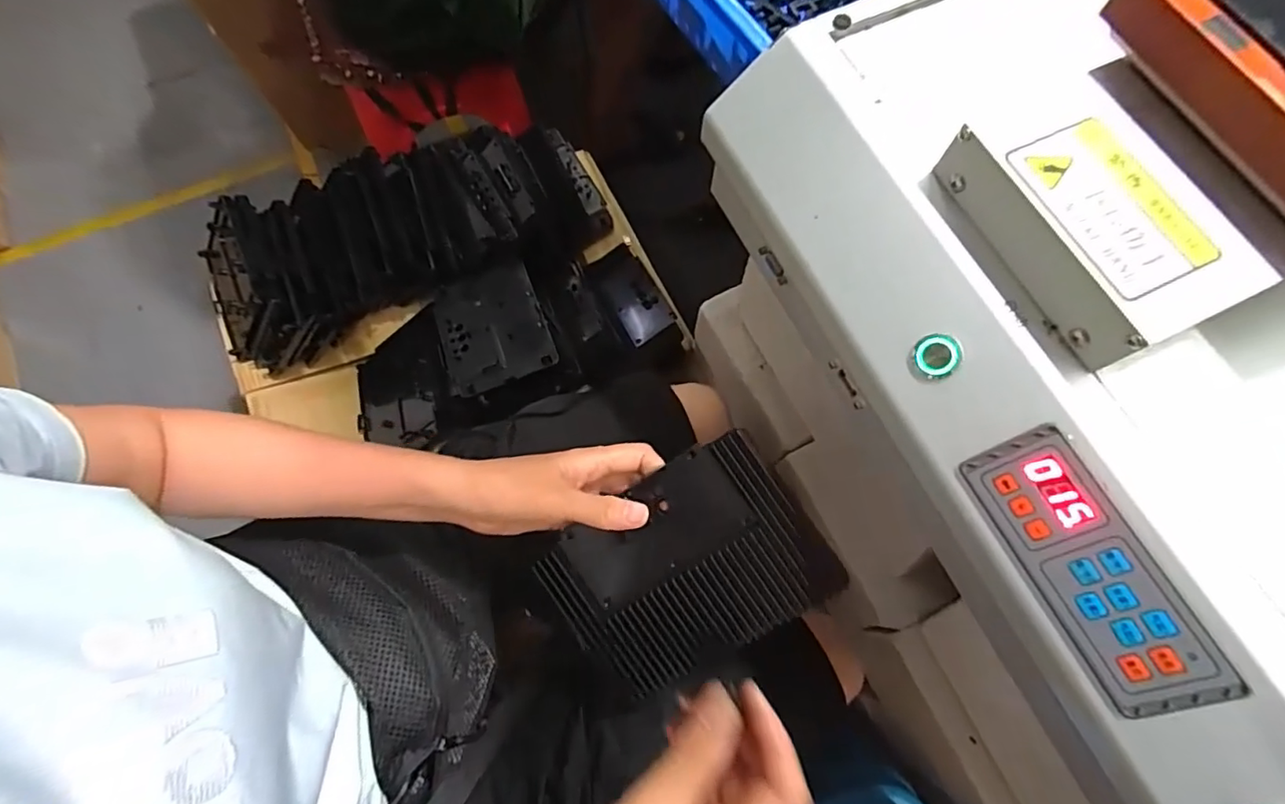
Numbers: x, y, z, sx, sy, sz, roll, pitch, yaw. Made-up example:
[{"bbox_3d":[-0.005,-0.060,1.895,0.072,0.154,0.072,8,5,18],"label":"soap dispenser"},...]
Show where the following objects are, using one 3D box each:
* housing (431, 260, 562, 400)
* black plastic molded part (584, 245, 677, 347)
[{"bbox_3d":[-0.201,-0.098,0.734,0.140,0.016,0.180,-21,64,-4],"label":"housing"},{"bbox_3d":[-0.020,-0.154,0.775,0.072,0.012,0.177,-34,61,6],"label":"black plastic molded part"}]

